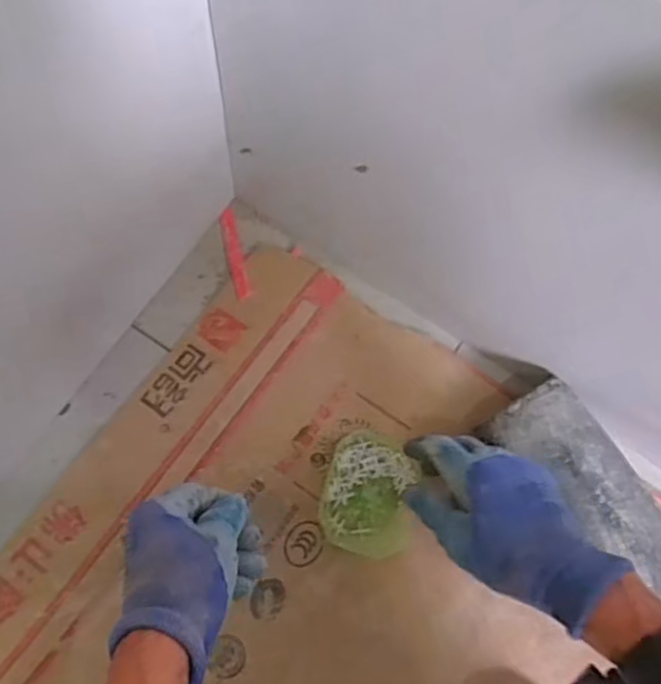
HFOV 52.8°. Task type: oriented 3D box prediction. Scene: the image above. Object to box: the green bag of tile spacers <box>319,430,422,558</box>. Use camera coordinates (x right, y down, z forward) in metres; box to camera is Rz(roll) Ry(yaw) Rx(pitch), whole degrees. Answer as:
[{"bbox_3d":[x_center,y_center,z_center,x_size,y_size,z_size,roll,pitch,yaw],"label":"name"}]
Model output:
[{"bbox_3d":[0.032,0.123,0.546,0.073,0.015,0.093,12,72,2],"label":"green bag of tile spacers"}]

